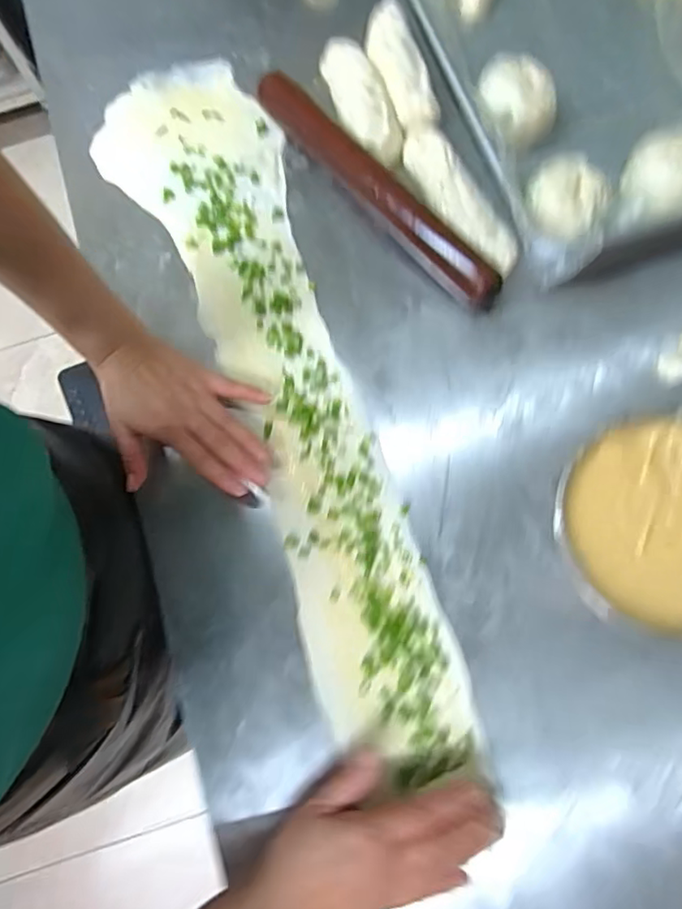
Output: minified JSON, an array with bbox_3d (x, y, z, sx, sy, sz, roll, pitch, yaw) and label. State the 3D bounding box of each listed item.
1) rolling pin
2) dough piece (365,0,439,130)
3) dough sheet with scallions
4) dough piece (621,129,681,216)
[{"bbox_3d":[0.028,-0.261,0.551,0.041,0.033,0.329,-39,77,-8],"label":"rolling pin"},{"bbox_3d":[0.058,-0.402,0.578,0.050,0.037,0.156,-19,75,-3],"label":"dough piece"},{"bbox_3d":[-0.061,-0.083,0.527,0.152,0.015,0.714,-21,75,-3],"label":"dough sheet with scallions"},{"bbox_3d":[0.298,-0.256,0.513,0.074,0.028,0.073,-1,75,2],"label":"dough piece"}]

